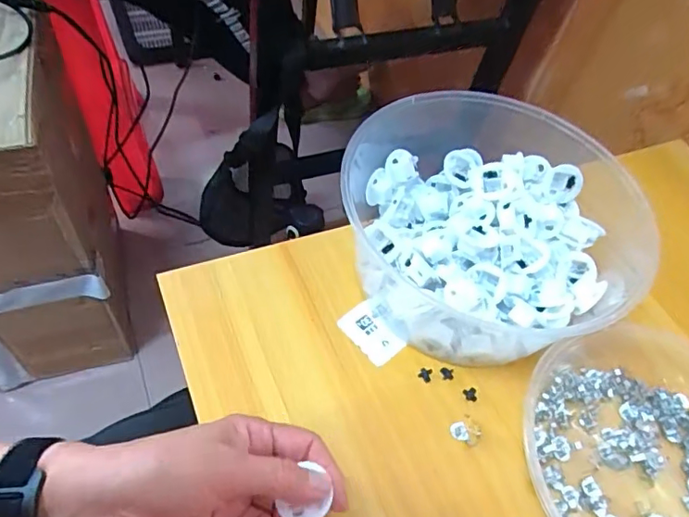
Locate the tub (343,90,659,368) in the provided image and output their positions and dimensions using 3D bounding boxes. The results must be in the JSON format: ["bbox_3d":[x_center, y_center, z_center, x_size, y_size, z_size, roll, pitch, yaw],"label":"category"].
[{"bbox_3d":[0.120,-0.026,0.433,0.239,0.092,0.209,-1,57,-6],"label":"tub"}]

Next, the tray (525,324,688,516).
[{"bbox_3d":[0.222,0.135,0.377,0.174,0.027,0.189,4,54,-5],"label":"tray"}]

